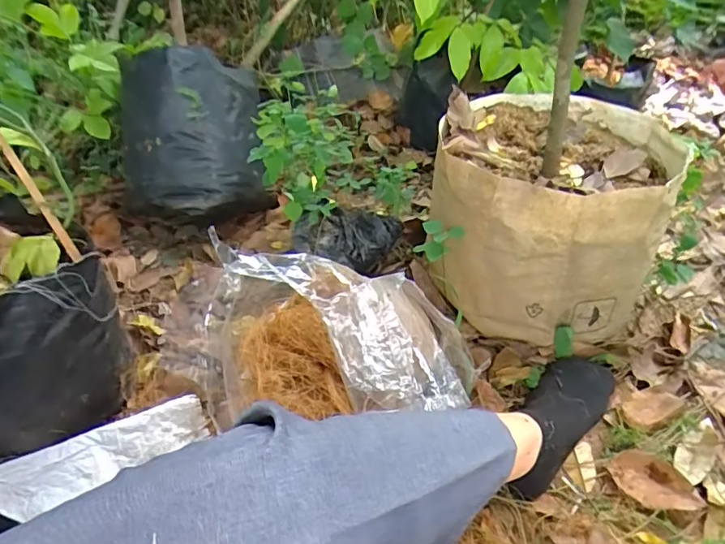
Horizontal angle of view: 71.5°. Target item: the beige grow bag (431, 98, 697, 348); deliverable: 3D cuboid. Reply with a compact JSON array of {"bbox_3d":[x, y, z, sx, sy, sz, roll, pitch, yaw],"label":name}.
[{"bbox_3d":[0.274,-0.115,0.773,0.325,0.217,0.384,15,46,12],"label":"beige grow bag"}]

